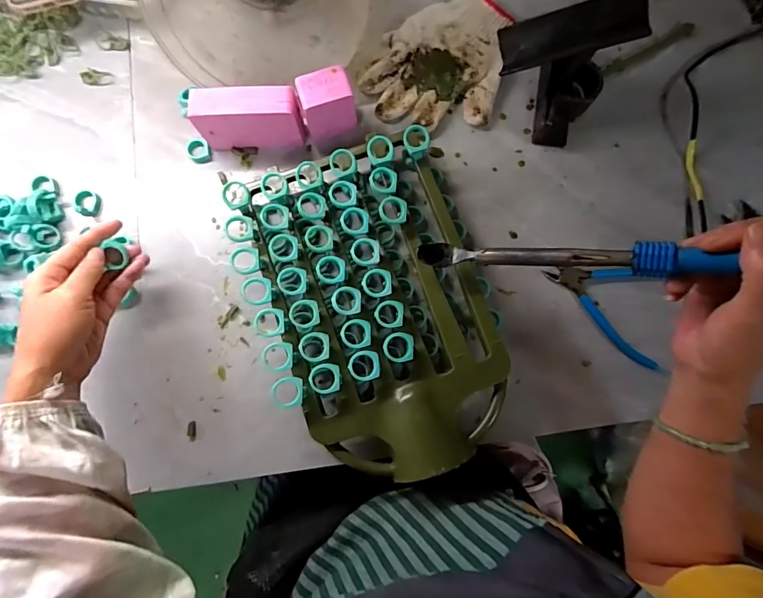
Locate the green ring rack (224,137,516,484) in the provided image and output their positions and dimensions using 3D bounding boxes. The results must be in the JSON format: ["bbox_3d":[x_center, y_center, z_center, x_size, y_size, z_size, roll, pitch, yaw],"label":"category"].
[{"bbox_3d":[-0.011,0.003,0.429,0.242,0.073,0.324,-18,82,-3],"label":"green ring rack"}]

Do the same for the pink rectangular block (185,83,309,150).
[{"bbox_3d":[-0.140,-0.190,0.457,0.108,0.075,0.030,-4,81,-1],"label":"pink rectangular block"}]

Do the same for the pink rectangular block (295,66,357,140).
[{"bbox_3d":[-0.057,-0.206,0.462,0.052,0.067,0.044,-17,82,-3],"label":"pink rectangular block"}]

